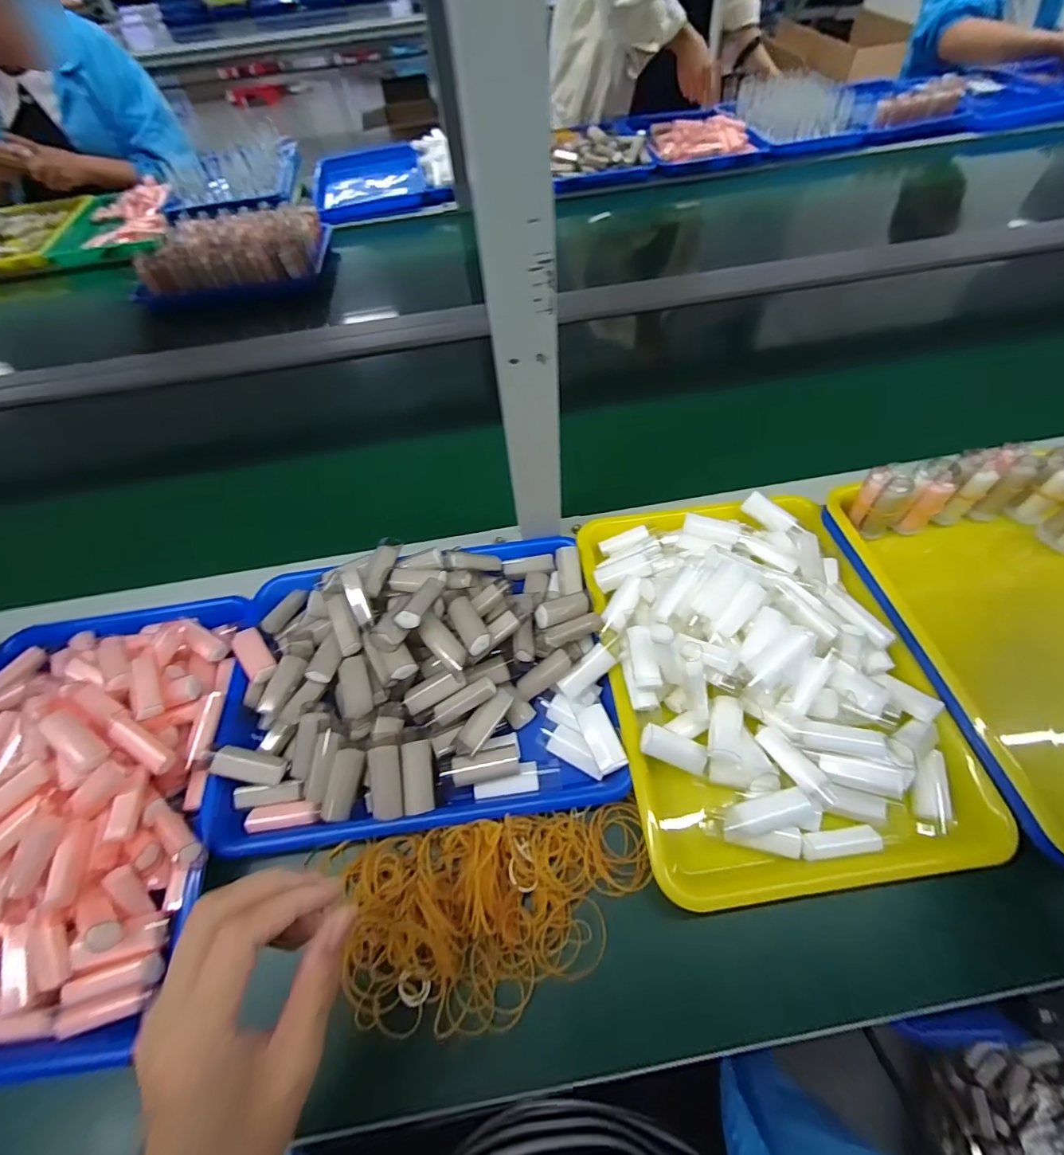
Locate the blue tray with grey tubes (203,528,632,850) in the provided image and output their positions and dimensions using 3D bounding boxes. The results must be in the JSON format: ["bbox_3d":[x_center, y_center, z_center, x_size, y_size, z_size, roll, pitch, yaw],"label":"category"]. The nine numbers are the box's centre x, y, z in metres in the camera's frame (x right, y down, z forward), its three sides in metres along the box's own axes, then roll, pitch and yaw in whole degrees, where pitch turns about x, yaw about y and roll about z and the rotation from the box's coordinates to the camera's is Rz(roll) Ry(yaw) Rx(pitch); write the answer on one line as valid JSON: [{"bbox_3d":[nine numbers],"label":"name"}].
[{"bbox_3d":[-0.099,0.073,0.417,0.319,0.068,0.244,-8,56,-1],"label":"blue tray with grey tubes"}]

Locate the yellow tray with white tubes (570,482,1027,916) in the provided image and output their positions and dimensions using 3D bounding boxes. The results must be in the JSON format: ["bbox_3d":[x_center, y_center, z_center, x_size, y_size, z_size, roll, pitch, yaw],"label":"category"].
[{"bbox_3d":[0.188,0.065,0.412,0.249,0.075,0.334,-9,56,-1],"label":"yellow tray with white tubes"}]

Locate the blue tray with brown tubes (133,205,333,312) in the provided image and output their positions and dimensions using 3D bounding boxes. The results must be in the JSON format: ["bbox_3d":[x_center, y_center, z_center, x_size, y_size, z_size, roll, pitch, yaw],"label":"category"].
[{"bbox_3d":[-0.544,-0.592,0.908,0.304,0.082,0.191,-9,56,-2],"label":"blue tray with brown tubes"}]

